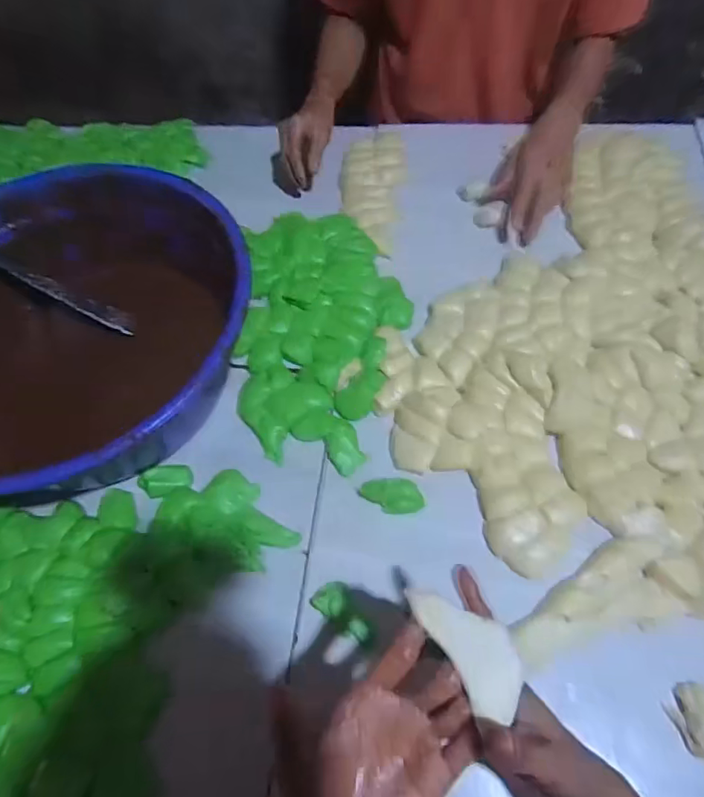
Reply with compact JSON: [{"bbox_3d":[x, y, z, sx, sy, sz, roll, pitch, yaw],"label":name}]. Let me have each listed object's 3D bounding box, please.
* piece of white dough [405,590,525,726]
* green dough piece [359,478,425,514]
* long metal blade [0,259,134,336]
[{"bbox_3d":[0.078,0.156,0.342,0.045,0.013,0.086,-29,65,-11],"label":"piece of white dough"},{"bbox_3d":[0.042,0.103,0.564,0.064,0.026,0.043,-3,59,4],"label":"green dough piece"},{"bbox_3d":[-0.410,-0.156,0.647,0.289,0.017,0.027,29,63,-21],"label":"long metal blade"}]

